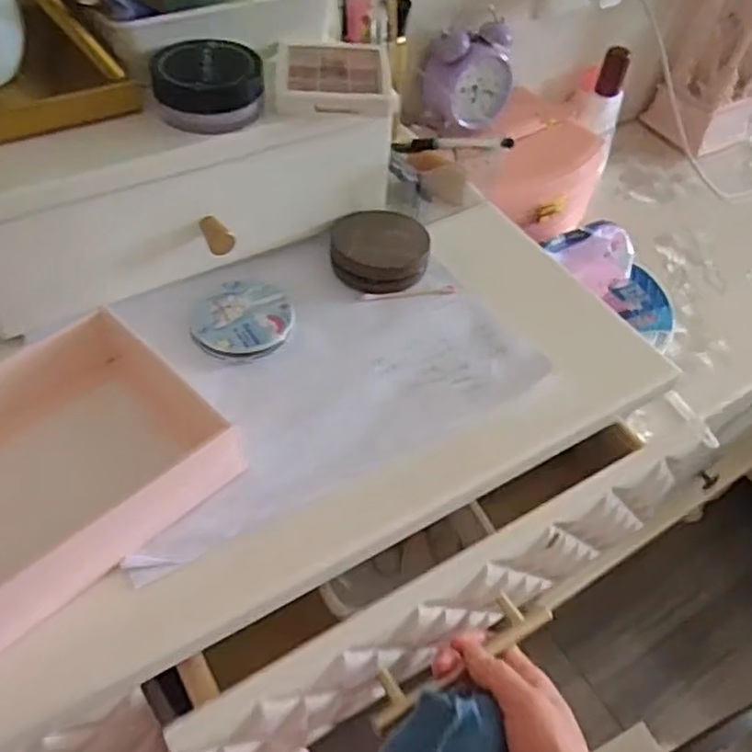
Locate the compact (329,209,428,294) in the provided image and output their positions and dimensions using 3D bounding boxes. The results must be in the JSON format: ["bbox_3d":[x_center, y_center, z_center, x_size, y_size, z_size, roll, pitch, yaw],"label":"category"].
[{"bbox_3d":[0.003,-0.094,0.545,0.073,0.022,0.065,2,50,-2],"label":"compact"}]

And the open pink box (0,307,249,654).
[{"bbox_3d":[-0.195,0.052,0.390,0.150,0.042,0.194,36,57,24],"label":"open pink box"}]

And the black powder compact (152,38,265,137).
[{"bbox_3d":[-0.106,-0.188,0.466,0.065,0.035,0.061,6,50,1],"label":"black powder compact"}]

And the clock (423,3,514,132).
[{"bbox_3d":[0.093,-0.295,0.707,0.086,0.079,0.052,-31,58,-26],"label":"clock"}]

